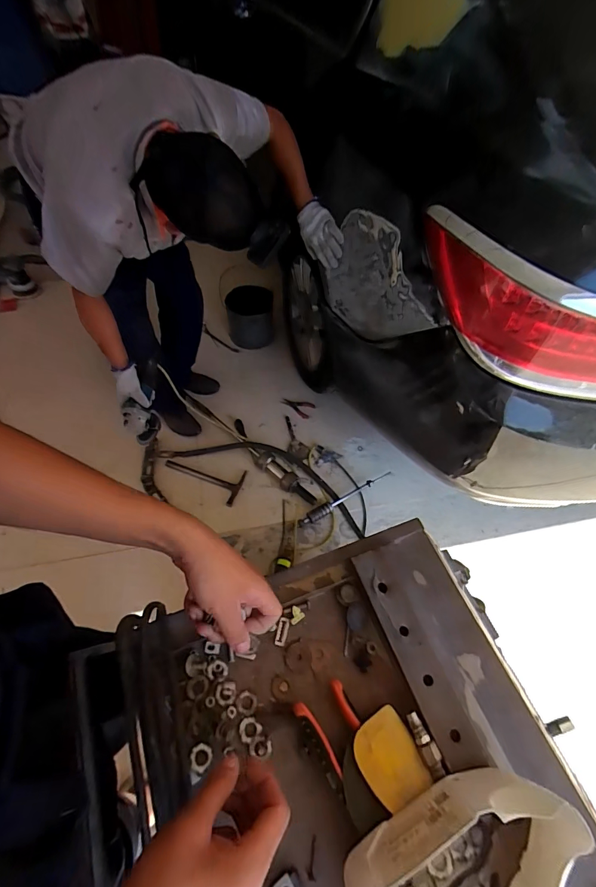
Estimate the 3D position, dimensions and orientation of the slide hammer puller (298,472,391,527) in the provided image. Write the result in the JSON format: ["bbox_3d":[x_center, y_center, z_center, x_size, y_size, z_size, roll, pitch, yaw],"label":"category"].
[{"bbox_3d":[0.190,0.211,1.516,0.436,0.041,0.045,-26,63,-19],"label":"slide hammer puller"}]

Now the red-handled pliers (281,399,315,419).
[{"bbox_3d":[-0.007,-0.156,1.728,0.149,0.027,0.072,16,58,6],"label":"red-handled pliers"}]

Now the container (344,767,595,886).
[{"bbox_3d":[0.132,0.334,0.298,0.166,0.082,0.095,-22,62,-17],"label":"container"}]

